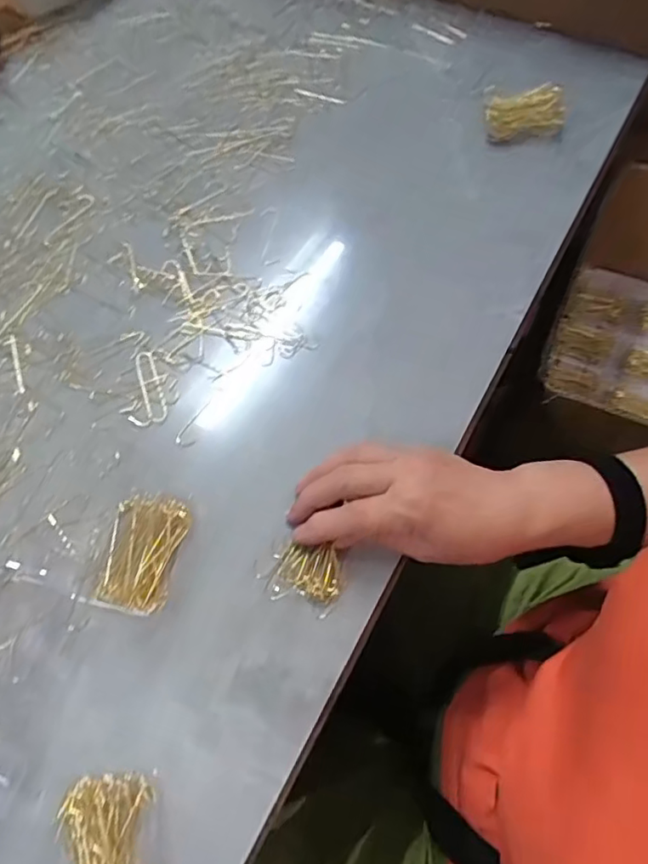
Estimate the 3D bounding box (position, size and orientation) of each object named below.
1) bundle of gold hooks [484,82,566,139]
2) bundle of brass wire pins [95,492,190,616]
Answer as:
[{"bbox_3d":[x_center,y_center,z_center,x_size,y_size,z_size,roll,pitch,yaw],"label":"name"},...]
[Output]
[{"bbox_3d":[0.187,-0.299,0.547,0.071,0.024,0.036,-6,63,-1],"label":"bundle of gold hooks"},{"bbox_3d":[-0.114,0.076,0.370,0.047,0.016,0.070,9,63,6],"label":"bundle of brass wire pins"}]

